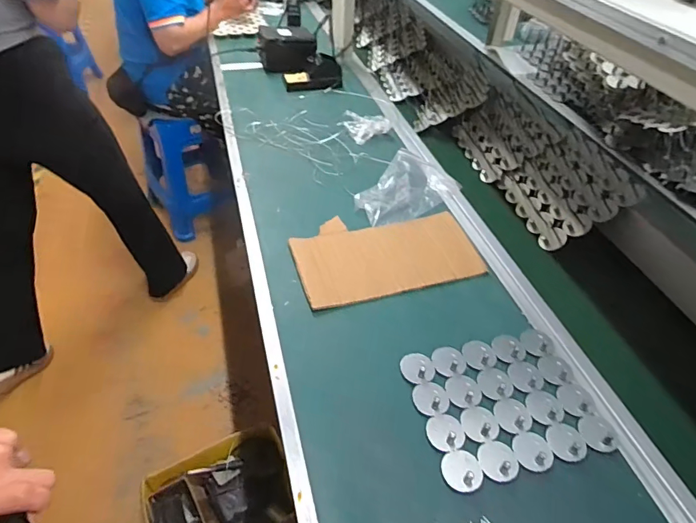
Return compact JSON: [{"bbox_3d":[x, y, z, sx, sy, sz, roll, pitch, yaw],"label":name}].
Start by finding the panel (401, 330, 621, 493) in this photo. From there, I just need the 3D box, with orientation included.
[{"bbox_3d":[0.195,0.172,0.565,0.214,0.016,0.172,-10,46,-13],"label":"panel"}]

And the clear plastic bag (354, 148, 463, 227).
[{"bbox_3d":[0.111,-0.146,0.858,0.126,0.046,0.208,33,52,26],"label":"clear plastic bag"}]

